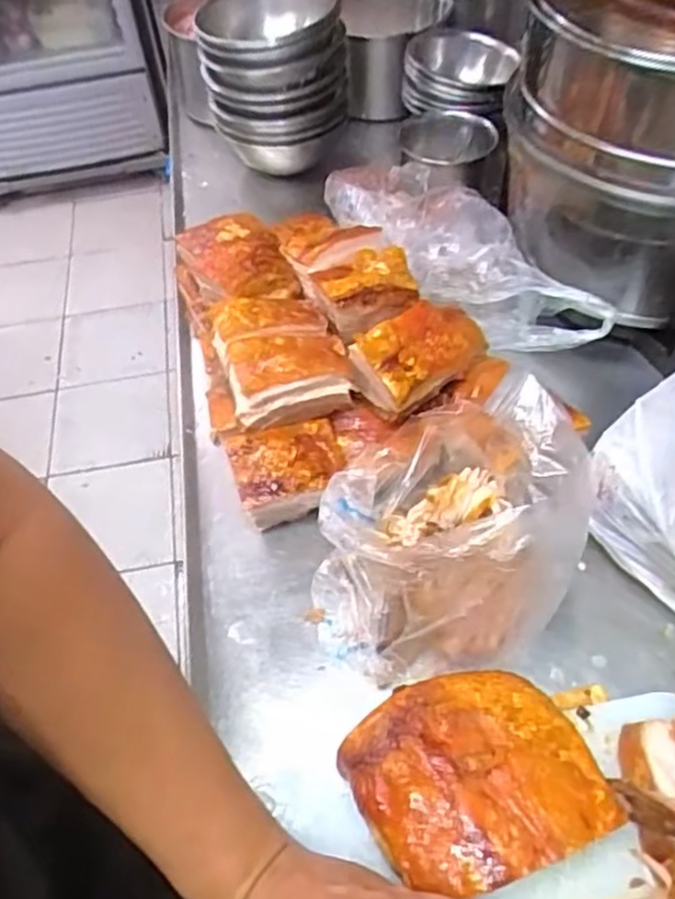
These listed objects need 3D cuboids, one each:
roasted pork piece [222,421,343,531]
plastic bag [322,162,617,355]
[{"bbox_3d":[-0.041,0.021,0.607,0.092,0.052,0.064,-11,52,-6],"label":"roasted pork piece"},{"bbox_3d":[0.113,-0.206,0.760,0.137,0.085,0.334,-27,55,-17],"label":"plastic bag"}]

